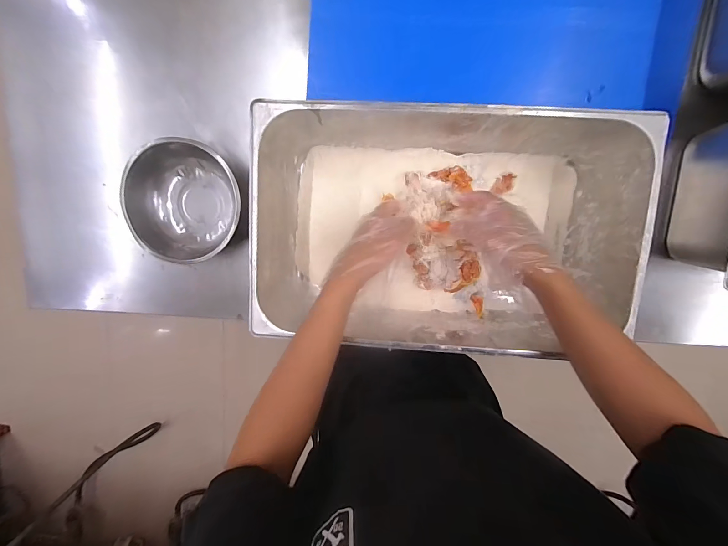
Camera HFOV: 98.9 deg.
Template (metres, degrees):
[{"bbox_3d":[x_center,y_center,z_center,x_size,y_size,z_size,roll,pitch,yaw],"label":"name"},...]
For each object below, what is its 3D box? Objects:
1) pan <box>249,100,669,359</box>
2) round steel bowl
[{"bbox_3d":[0.107,-0.063,0.482,0.511,0.150,0.317,4,99,3],"label":"pan"},{"bbox_3d":[-0.306,-0.120,0.538,0.189,0.076,0.180,1,98,3],"label":"round steel bowl"}]

